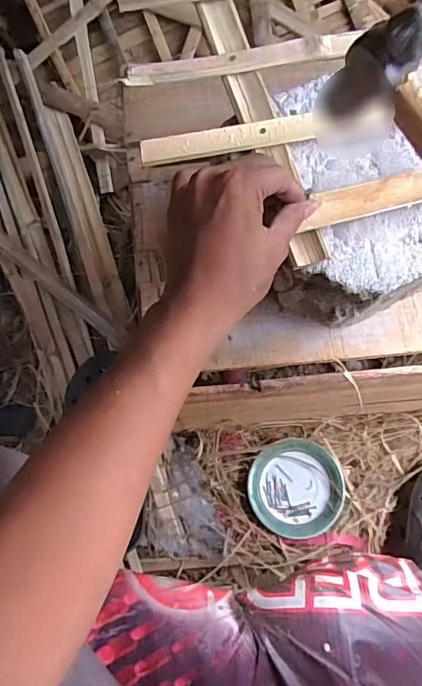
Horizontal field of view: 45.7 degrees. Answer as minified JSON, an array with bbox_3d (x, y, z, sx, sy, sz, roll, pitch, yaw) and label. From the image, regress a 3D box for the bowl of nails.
[{"bbox_3d":[0.123,0.209,0.724,0.131,0.026,0.133,-4,73,0],"label":"bowl of nails"}]

